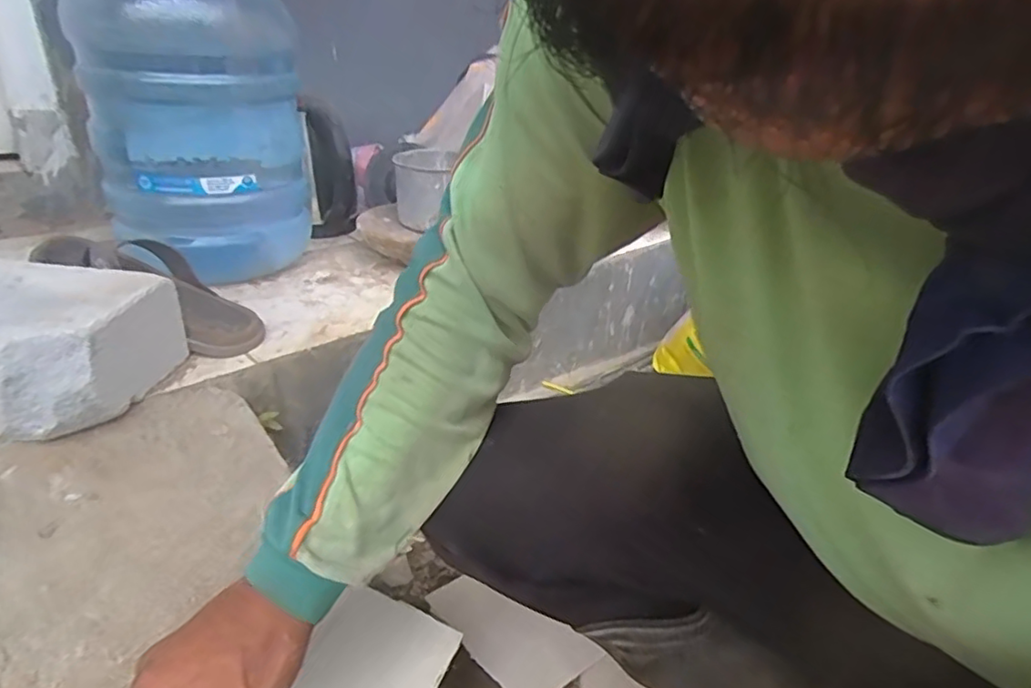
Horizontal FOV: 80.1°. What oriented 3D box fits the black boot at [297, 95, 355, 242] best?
[{"bbox_3d":[-0.306,-0.289,1.019,0.083,0.208,0.052,-5,27,-14],"label":"black boot"}]

